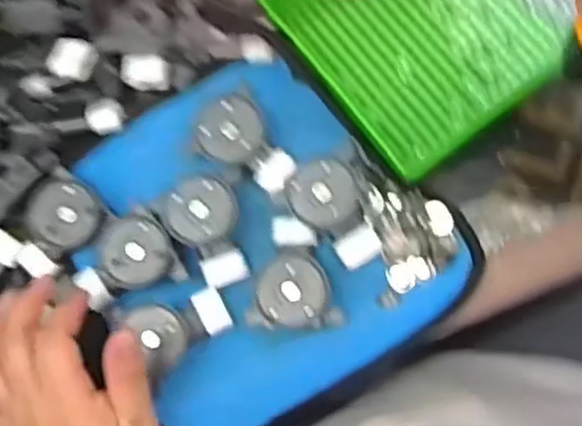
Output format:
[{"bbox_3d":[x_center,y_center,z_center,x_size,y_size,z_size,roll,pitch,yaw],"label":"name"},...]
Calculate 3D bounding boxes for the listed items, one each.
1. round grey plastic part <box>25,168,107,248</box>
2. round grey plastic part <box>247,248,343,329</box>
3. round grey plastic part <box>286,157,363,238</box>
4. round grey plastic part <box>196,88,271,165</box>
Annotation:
[{"bbox_3d":[-0.138,-0.001,0.454,0.047,0.014,0.041,44,89,12],"label":"round grey plastic part"},{"bbox_3d":[0.002,0.043,0.431,0.050,0.018,0.044,-2,81,8],"label":"round grey plastic part"},{"bbox_3d":[0.020,-0.009,0.435,0.039,0.015,0.043,-17,79,5],"label":"round grey plastic part"},{"bbox_3d":[-0.036,-0.050,0.447,0.040,0.009,0.040,-1,81,8],"label":"round grey plastic part"}]

